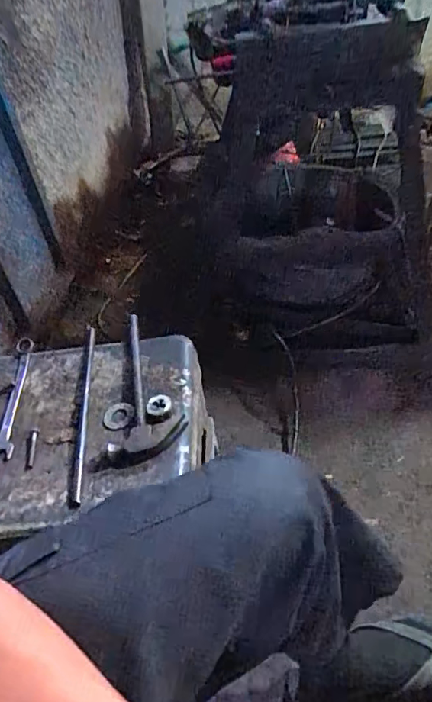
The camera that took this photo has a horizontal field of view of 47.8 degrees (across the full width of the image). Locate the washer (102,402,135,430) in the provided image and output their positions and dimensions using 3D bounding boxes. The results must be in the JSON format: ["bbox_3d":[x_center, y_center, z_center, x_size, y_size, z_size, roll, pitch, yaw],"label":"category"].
[{"bbox_3d":[-0.134,0.089,0.671,0.043,0.010,0.045,-12,41,-5],"label":"washer"}]

